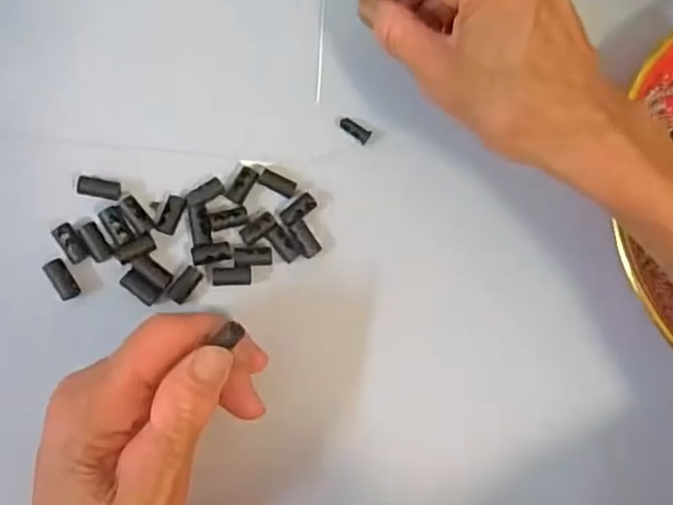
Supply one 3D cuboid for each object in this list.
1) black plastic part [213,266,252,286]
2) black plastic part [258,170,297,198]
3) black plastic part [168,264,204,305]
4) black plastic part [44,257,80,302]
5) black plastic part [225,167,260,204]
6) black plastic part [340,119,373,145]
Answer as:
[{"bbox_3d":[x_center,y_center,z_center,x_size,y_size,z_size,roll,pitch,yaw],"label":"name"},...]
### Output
[{"bbox_3d":[-0.048,0.011,0.293,0.018,0.004,0.009,-1,84,-10],"label":"black plastic part"},{"bbox_3d":[-0.029,-0.034,0.306,0.018,0.008,0.008,25,80,-6],"label":"black plastic part"},{"bbox_3d":[-0.069,0.015,0.289,0.009,0.006,0.018,38,70,-8],"label":"black plastic part"},{"bbox_3d":[-0.121,0.012,0.278,0.008,0.007,0.019,-29,89,-12],"label":"black plastic part"},{"bbox_3d":[-0.045,-0.032,0.298,0.010,0.004,0.018,32,79,-5],"label":"black plastic part"},{"bbox_3d":[0.010,-0.061,0.314,0.017,0.004,0.007,29,79,-6],"label":"black plastic part"}]

